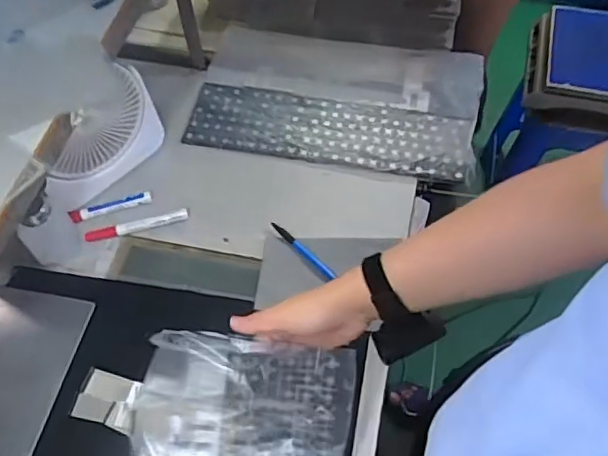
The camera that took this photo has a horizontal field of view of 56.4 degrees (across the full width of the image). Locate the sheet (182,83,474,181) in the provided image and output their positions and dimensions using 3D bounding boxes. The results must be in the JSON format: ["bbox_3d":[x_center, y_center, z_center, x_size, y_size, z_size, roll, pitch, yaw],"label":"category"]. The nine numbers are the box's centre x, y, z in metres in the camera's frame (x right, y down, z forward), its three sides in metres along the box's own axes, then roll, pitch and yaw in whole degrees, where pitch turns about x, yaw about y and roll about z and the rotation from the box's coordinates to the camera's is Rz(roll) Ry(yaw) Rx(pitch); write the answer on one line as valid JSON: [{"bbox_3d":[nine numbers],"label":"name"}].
[{"bbox_3d":[0.035,-0.153,0.867,0.422,0.008,0.127,9,57,7],"label":"sheet"}]

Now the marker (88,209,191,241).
[{"bbox_3d":[-0.229,-0.003,0.781,0.141,0.010,0.017,-13,57,-8],"label":"marker"}]

